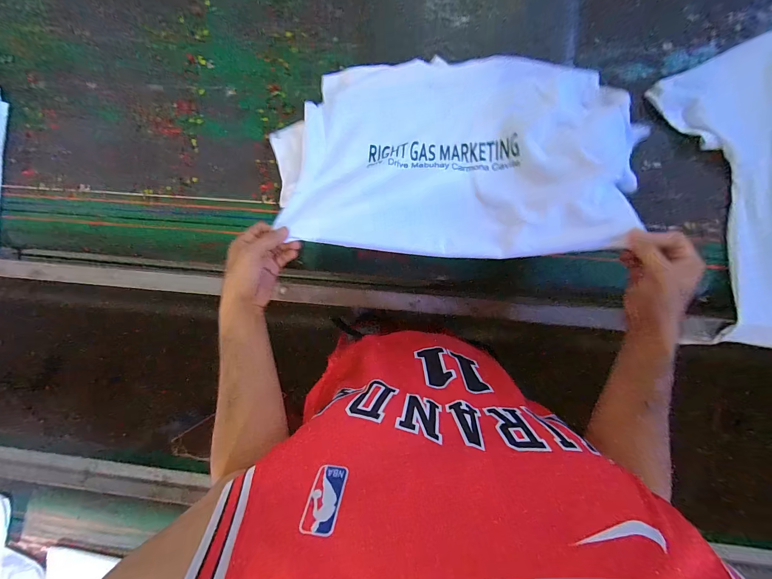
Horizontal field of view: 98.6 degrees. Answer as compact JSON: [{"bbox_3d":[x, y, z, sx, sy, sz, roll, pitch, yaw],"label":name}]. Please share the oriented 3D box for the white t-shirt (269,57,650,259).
[{"bbox_3d":[0.082,-0.216,0.522,0.548,0.151,0.333,4,92,4],"label":"white t-shirt"}]

